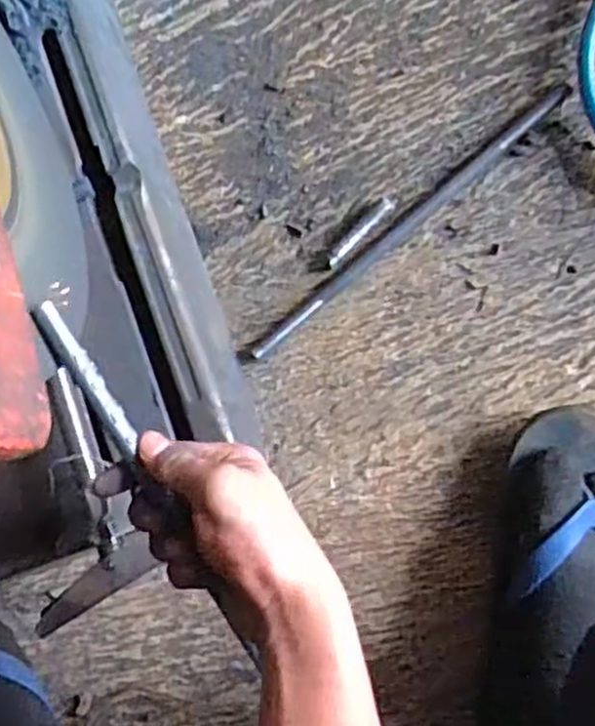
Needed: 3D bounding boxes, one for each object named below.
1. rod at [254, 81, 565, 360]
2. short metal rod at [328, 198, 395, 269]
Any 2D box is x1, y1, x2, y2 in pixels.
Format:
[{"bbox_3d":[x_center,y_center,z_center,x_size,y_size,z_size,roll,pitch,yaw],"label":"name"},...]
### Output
[{"bbox_3d":[0.081,-0.104,0.546,0.295,0.006,0.015,-40,83,6],"label":"rod"},{"bbox_3d":[0.048,-0.097,0.548,0.008,0.009,0.066,45,95,8],"label":"short metal rod"}]

